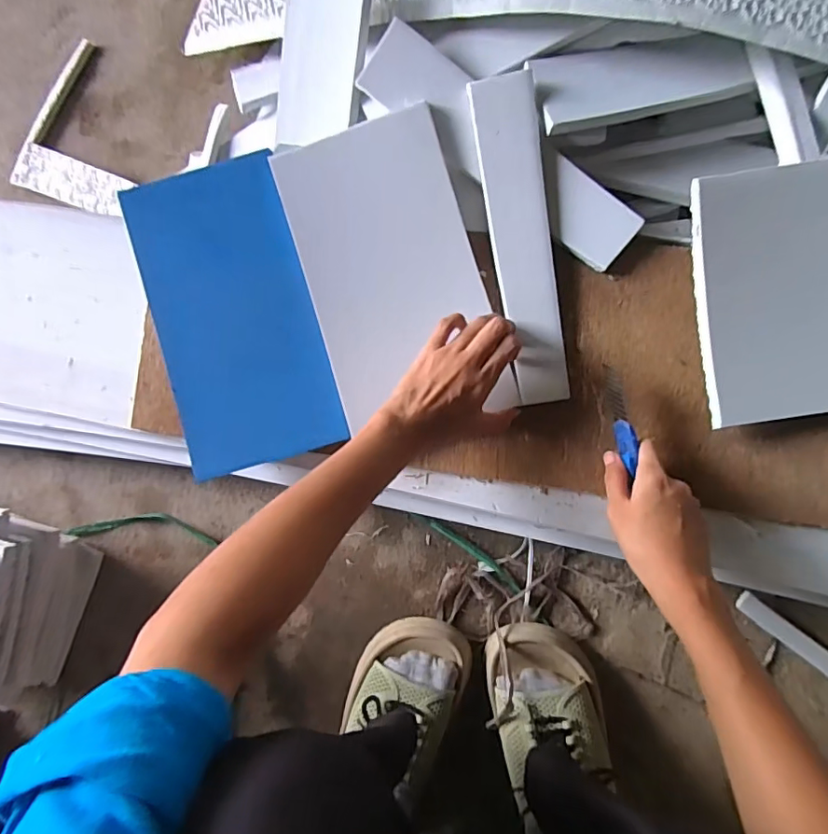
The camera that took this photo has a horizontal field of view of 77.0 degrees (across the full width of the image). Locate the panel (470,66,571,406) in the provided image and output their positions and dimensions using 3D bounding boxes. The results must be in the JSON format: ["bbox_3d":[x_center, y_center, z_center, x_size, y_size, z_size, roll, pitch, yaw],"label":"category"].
[{"bbox_3d":[0.098,-0.154,0.462,0.054,0.013,0.281,-9,92,7],"label":"panel"}]

